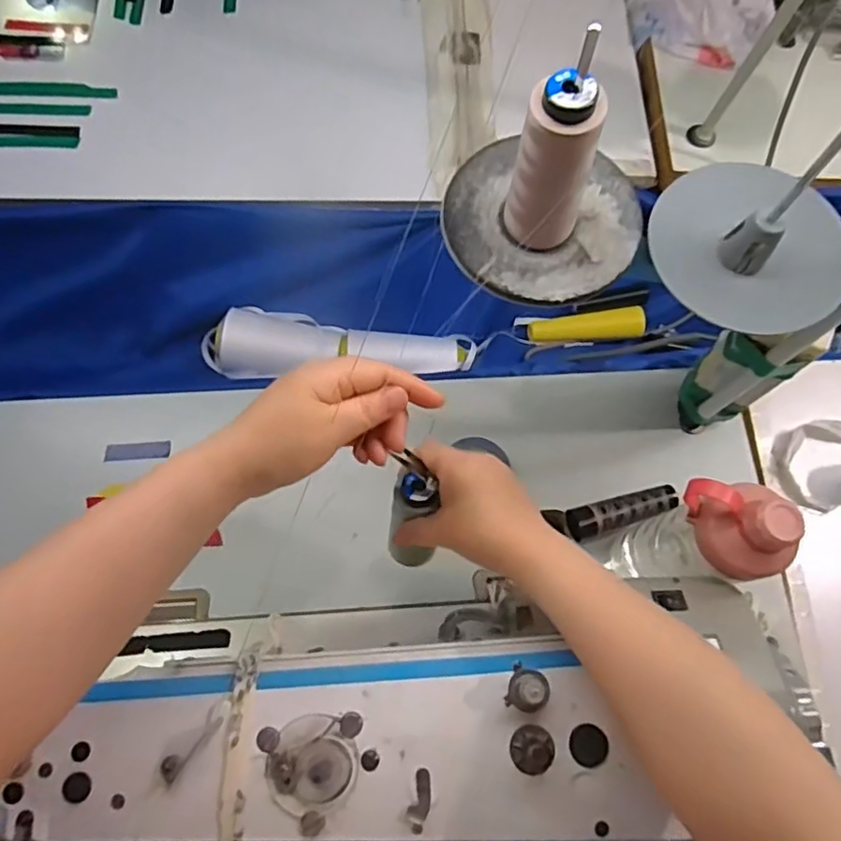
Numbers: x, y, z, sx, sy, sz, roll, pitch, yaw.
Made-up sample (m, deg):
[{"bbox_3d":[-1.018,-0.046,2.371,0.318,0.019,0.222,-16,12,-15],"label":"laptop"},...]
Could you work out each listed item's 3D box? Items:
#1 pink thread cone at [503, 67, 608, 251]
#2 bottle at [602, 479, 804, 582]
[{"bbox_3d":[0.075,-0.140,0.352,0.044,0.106,0.044,1,73,-2],"label":"pink thread cone"},{"bbox_3d":[0.215,0.107,0.533,0.088,0.257,0.076,-7,73,-6],"label":"bottle"}]

